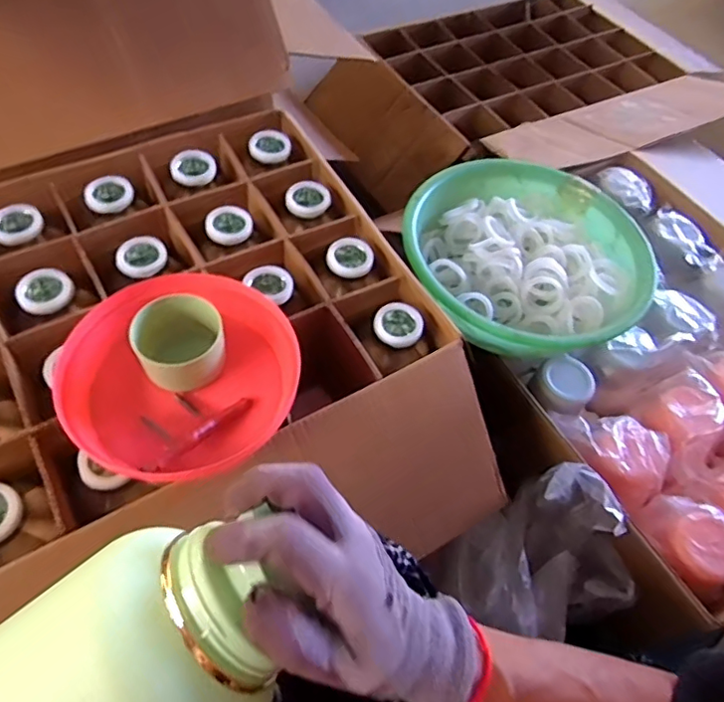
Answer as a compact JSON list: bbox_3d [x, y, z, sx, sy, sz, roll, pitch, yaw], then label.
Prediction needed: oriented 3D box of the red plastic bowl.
[{"bbox_3d":[-0.183,0.021,0.579,0.222,0.078,0.211,2,57,-4],"label":"red plastic bowl"}]

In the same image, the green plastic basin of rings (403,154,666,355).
[{"bbox_3d":[0.236,-0.145,0.832,0.349,0.093,0.324,16,57,5],"label":"green plastic basin of rings"}]

